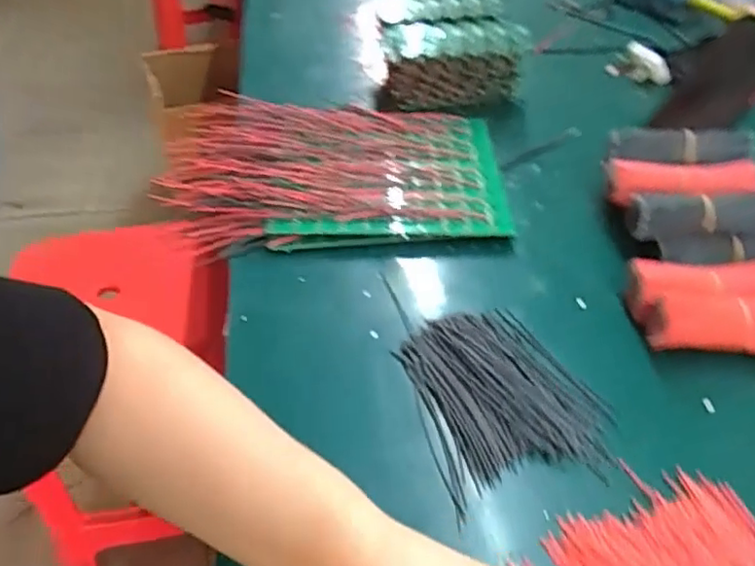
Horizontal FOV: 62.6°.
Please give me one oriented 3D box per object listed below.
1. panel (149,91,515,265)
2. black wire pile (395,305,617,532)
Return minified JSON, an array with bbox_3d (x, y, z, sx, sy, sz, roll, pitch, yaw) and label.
[{"bbox_3d":[-0.044,-0.113,0.595,0.314,0.032,0.217,-1,46,0],"label":"panel"},{"bbox_3d":[0.085,0.071,0.418,0.120,0.013,0.134,-13,47,-11],"label":"black wire pile"}]

